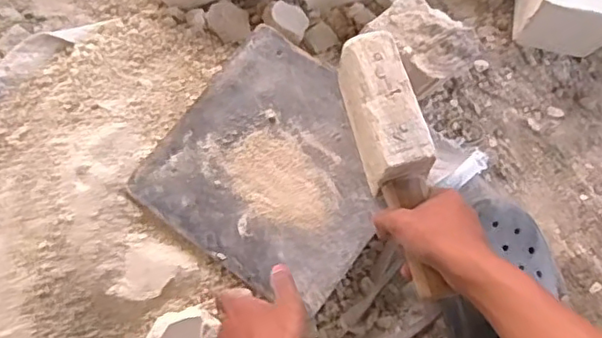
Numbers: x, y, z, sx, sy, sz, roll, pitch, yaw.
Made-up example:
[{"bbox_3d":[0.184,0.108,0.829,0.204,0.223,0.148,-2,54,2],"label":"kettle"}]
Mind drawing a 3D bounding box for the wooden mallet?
[{"bbox_3d":[0.089,-0.003,0.592,0.055,0.097,0.248,-14,81,-4],"label":"wooden mallet"}]

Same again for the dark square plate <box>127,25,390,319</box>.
[{"bbox_3d":[-0.020,-0.004,0.663,0.241,0.015,0.237,36,75,10],"label":"dark square plate"}]

